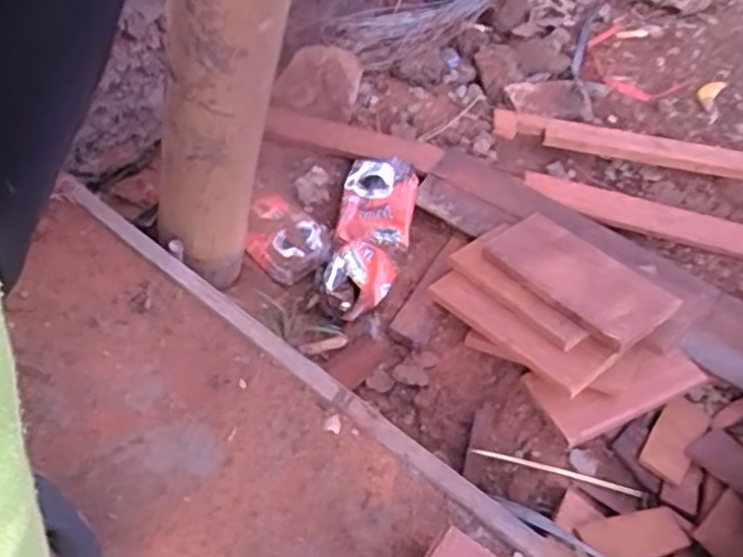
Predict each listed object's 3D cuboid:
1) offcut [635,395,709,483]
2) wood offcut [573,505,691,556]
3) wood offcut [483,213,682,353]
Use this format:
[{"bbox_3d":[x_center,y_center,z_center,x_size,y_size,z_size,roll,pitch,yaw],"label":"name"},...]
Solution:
[{"bbox_3d":[0.231,0.120,0.536,0.033,0.010,0.079,36,61,18],"label":"offcut"},{"bbox_3d":[0.173,0.171,0.464,0.083,0.009,0.033,-3,51,-28],"label":"wood offcut"},{"bbox_3d":[0.157,-0.002,0.545,0.067,0.016,0.142,-26,45,-24],"label":"wood offcut"}]

